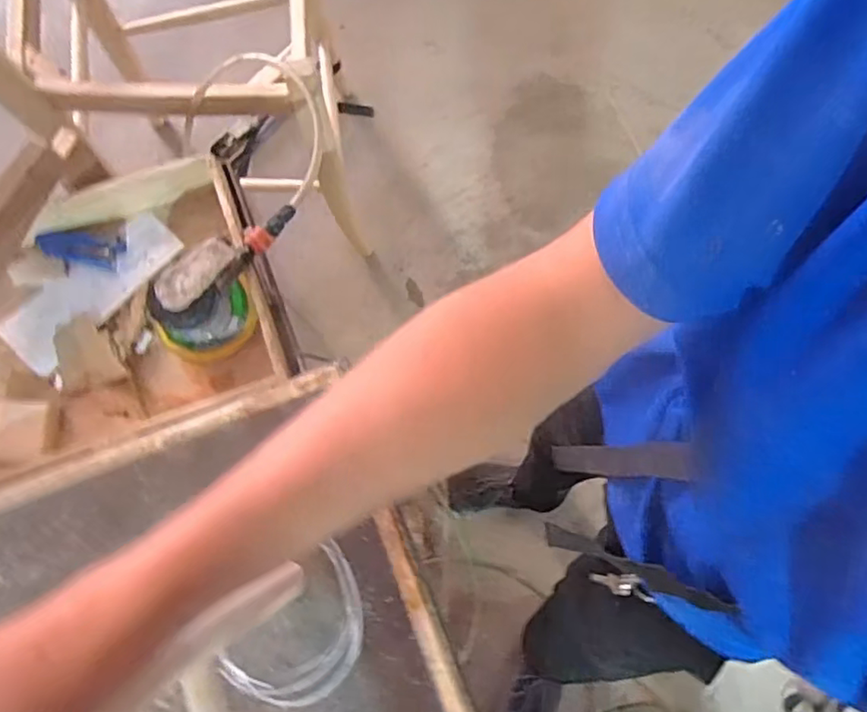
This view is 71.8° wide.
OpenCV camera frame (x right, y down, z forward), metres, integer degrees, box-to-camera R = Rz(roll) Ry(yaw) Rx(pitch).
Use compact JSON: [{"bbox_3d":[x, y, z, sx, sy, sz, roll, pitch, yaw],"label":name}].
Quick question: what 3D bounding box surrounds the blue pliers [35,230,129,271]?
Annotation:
[{"bbox_3d":[-0.413,-0.126,0.700,0.094,0.016,0.037,9,80,1],"label":"blue pliers"}]

